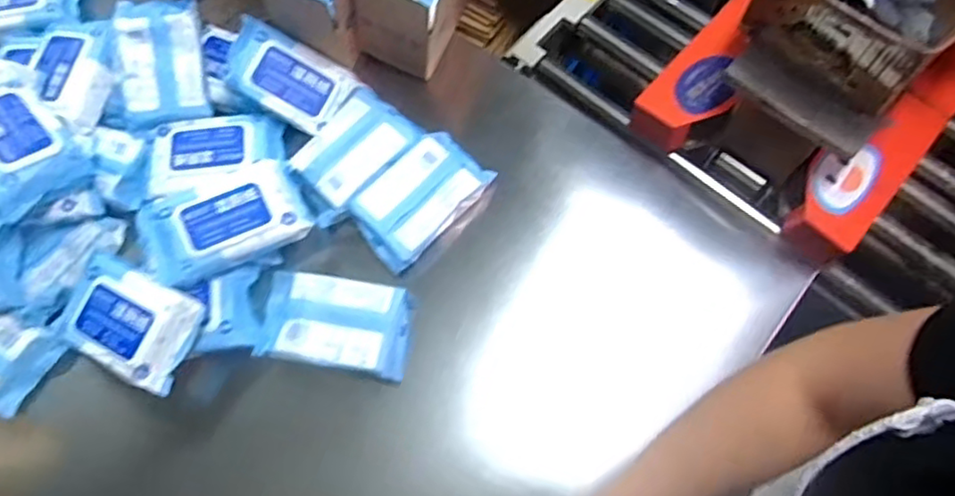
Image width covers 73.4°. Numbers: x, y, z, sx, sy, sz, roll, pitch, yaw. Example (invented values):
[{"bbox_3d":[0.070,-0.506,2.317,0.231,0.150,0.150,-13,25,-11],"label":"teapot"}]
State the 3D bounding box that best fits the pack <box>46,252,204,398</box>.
[{"bbox_3d":[-0.388,0.078,0.704,0.168,0.038,0.105,25,74,11],"label":"pack"}]

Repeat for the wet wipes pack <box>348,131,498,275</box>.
[{"bbox_3d":[-0.069,-0.063,0.785,0.105,0.057,0.171,41,78,15],"label":"wet wipes pack"}]

